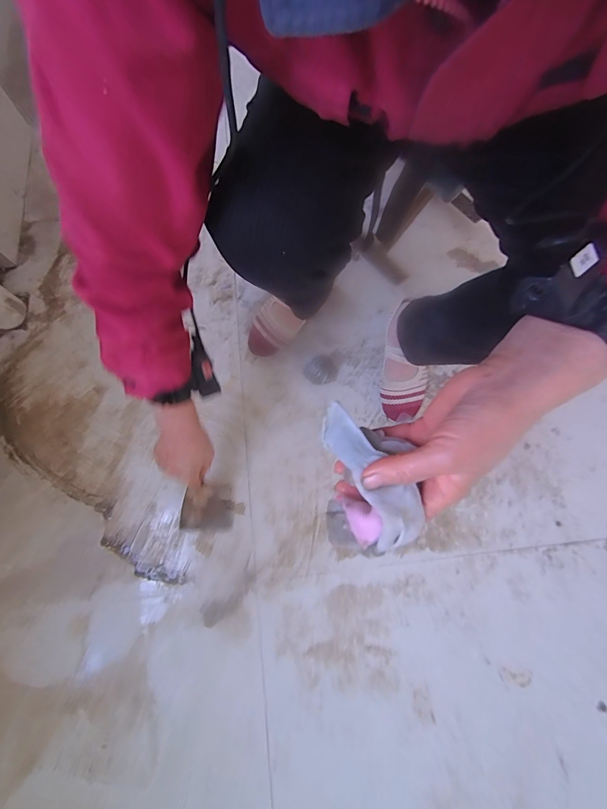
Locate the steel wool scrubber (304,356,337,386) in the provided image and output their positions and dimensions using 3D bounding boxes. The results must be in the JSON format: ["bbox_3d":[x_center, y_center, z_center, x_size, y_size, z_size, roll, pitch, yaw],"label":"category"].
[{"bbox_3d":[0.035,-0.072,0.685,0.065,0.045,0.061,-26,75,-9],"label":"steel wool scrubber"}]

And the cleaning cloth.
[{"bbox_3d":[0.047,0.051,0.250,0.057,0.063,0.105,-2,73,-2],"label":"cleaning cloth"}]

